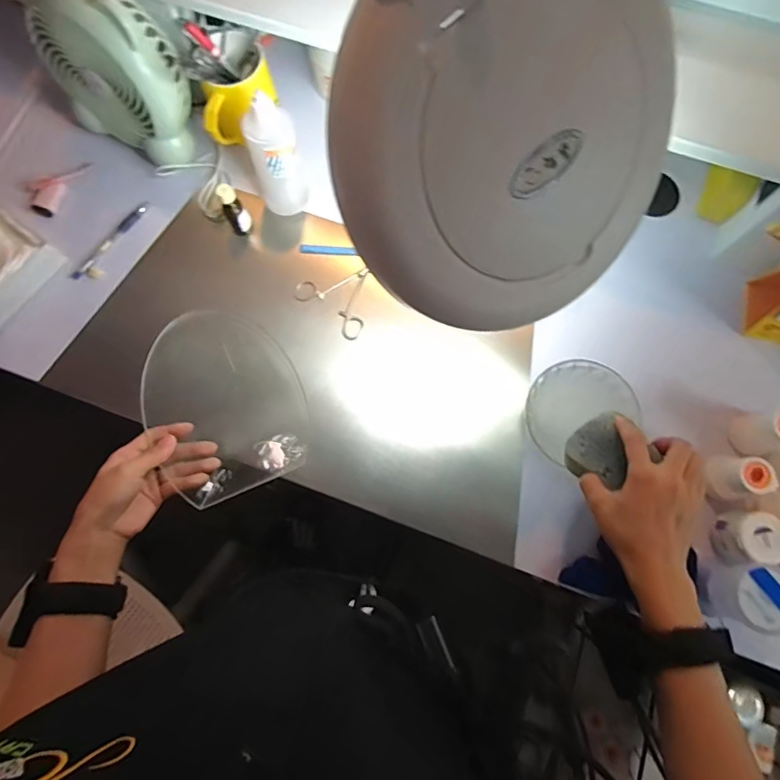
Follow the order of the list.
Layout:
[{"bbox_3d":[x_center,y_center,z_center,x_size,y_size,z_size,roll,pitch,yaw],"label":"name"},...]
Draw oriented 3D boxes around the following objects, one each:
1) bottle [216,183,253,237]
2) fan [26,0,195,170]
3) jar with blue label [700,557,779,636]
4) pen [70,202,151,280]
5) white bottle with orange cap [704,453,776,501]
[{"bbox_3d":[-0.190,-0.218,0.605,0.021,0.089,0.023,34,79,9],"label":"bottle"},{"bbox_3d":[-0.329,-0.381,0.585,0.175,0.189,0.092,31,79,8],"label":"fan"},{"bbox_3d":[0.356,0.204,0.483,0.060,0.068,0.059,0,76,1],"label":"jar with blue label"},{"bbox_3d":[-0.368,-0.197,0.640,0.018,0.012,0.136,38,80,10],"label":"pen"},{"bbox_3d":[0.372,0.093,0.519,0.039,0.062,0.046,-3,76,0],"label":"white bottle with orange cap"}]

